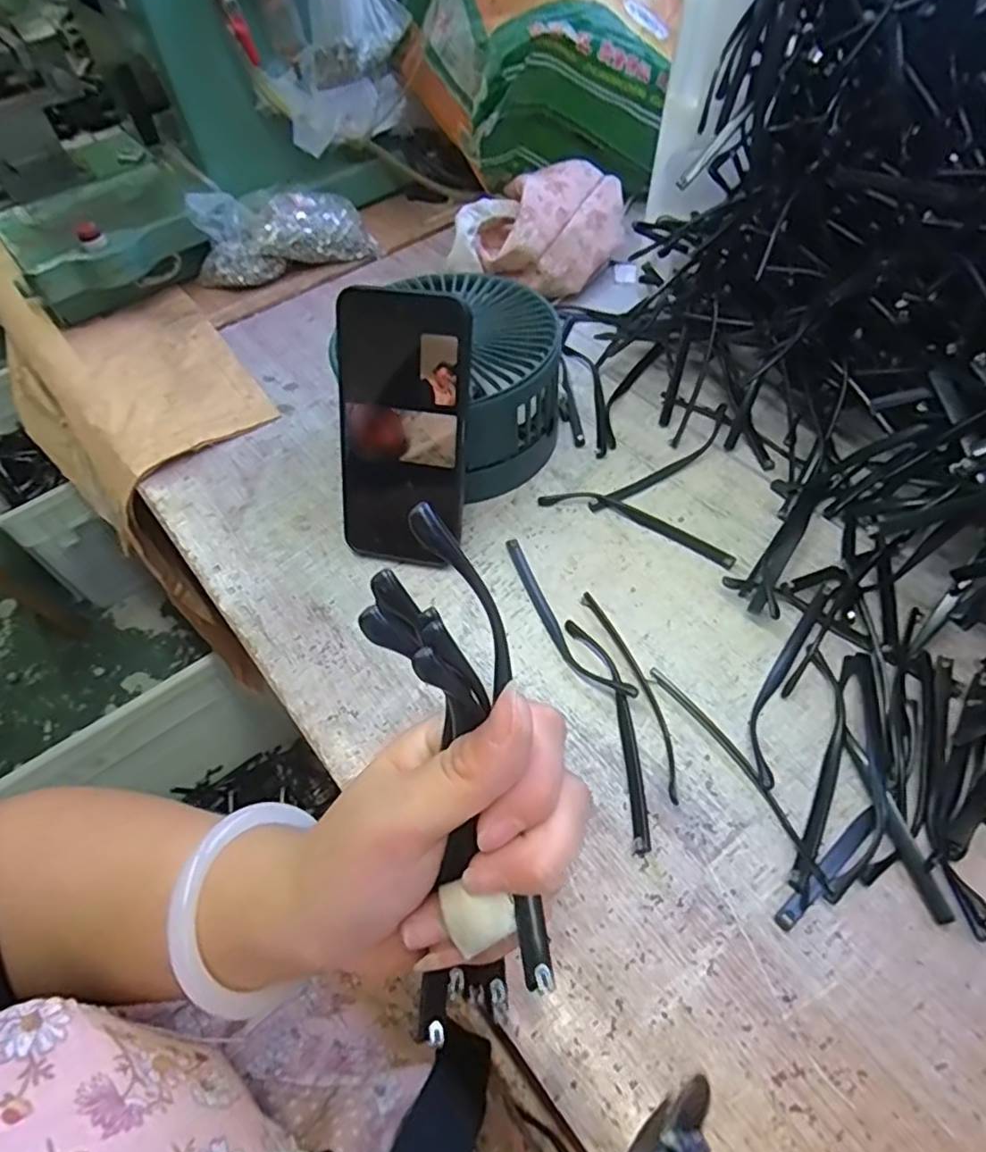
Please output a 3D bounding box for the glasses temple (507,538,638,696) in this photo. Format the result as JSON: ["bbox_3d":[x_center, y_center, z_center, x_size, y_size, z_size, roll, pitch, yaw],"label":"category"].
[{"bbox_3d":[0.039,0.024,0.405,0.018,0.015,0.138,-25,56,-14],"label":"glasses temple"}]

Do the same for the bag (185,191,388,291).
[{"bbox_3d":[-0.210,-0.343,0.648,0.176,0.078,0.060,-17,54,-8],"label":"bag"}]

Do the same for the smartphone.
[{"bbox_3d":[-0.056,-0.085,0.405,0.076,0.165,0.011,10,28,7],"label":"smartphone"}]

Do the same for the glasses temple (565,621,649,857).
[{"bbox_3d":[0.069,0.082,0.366,0.021,0.008,0.138,-11,54,-4],"label":"glasses temple"}]

